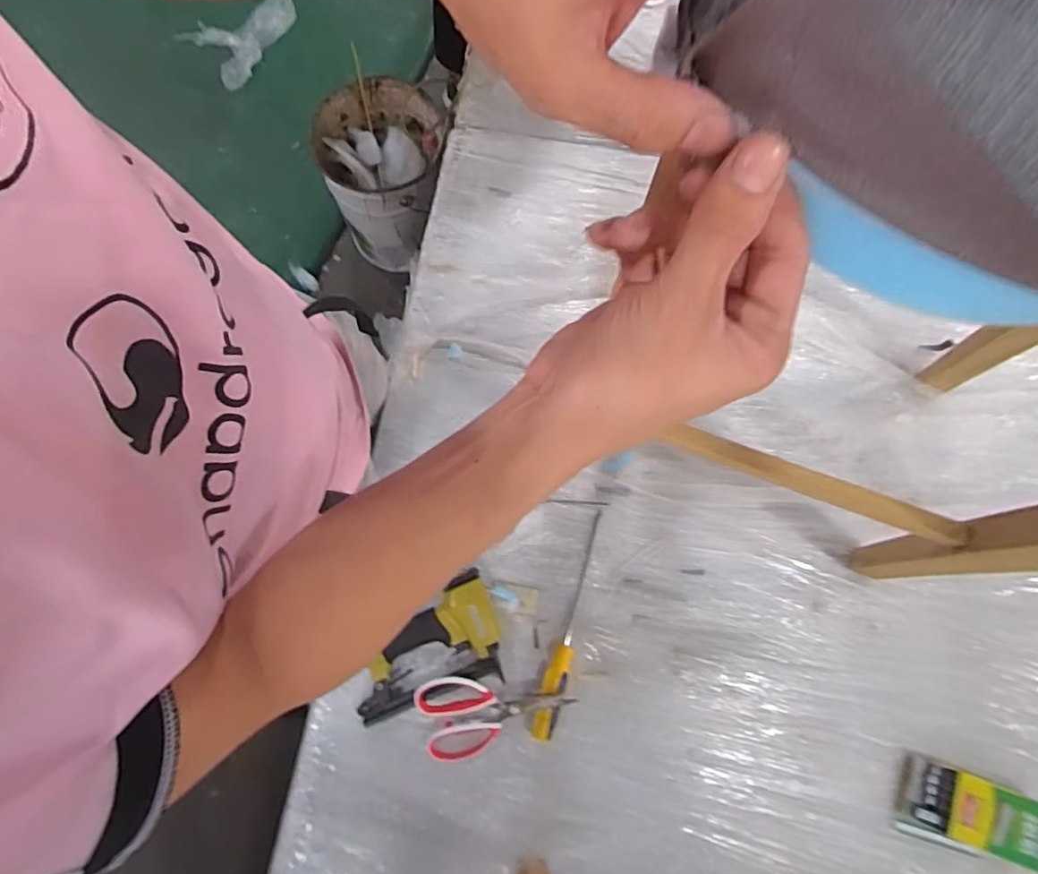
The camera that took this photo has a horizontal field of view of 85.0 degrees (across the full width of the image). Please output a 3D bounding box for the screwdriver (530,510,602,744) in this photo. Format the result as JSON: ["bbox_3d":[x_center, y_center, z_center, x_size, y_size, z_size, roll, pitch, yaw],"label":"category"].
[{"bbox_3d":[0.062,0.232,0.716,0.031,0.038,0.282,14,78,3],"label":"screwdriver"}]

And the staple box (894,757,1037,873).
[{"bbox_3d":[0.537,0.445,0.669,0.152,0.038,0.091,18,78,4],"label":"staple box"}]

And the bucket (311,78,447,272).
[{"bbox_3d":[-0.304,-0.612,1.357,0.280,0.280,0.317,-15,77,-5],"label":"bucket"}]

